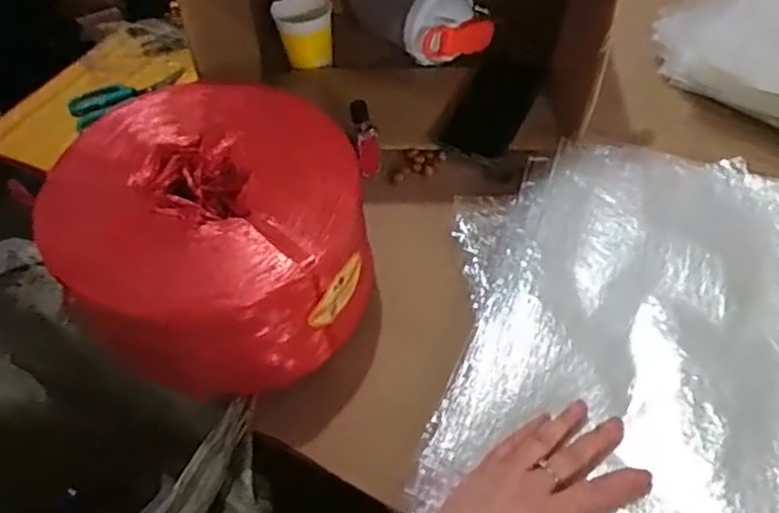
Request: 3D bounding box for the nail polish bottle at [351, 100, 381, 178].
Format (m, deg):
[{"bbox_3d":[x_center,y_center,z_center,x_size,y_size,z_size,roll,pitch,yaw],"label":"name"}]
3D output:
[{"bbox_3d":[-0.023,-0.121,0.683,0.023,0.076,0.025,-11,11,-3],"label":"nail polish bottle"}]

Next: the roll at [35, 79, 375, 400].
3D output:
[{"bbox_3d":[-0.150,-0.017,0.594,0.267,0.143,0.228,24,56,25],"label":"roll"}]

